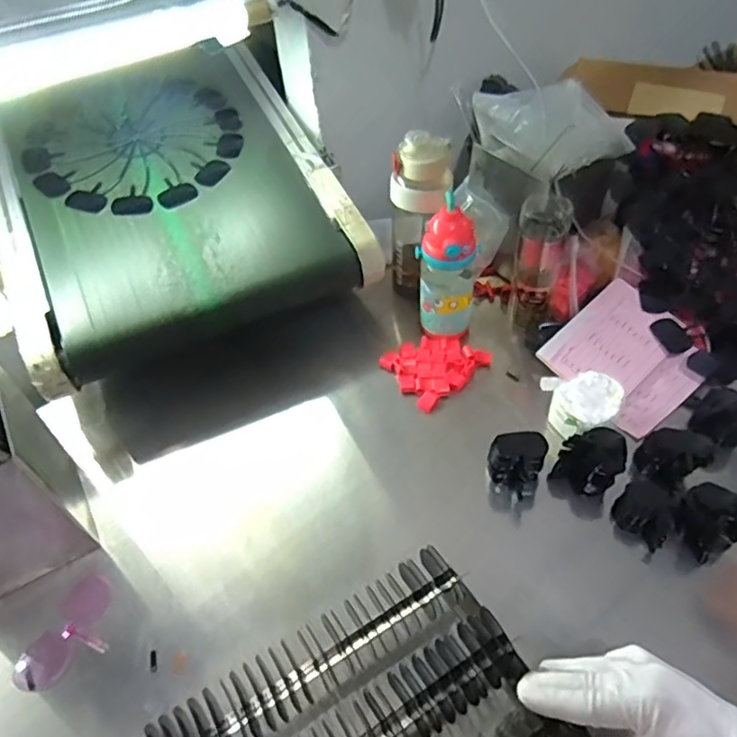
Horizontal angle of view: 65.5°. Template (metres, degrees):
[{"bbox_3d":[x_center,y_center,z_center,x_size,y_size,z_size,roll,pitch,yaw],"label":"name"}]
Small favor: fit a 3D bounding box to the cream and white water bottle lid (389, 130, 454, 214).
[{"bbox_3d":[0.071,-0.272,0.780,0.077,0.092,0.070,-2,50,2],"label":"cream and white water bottle lid"}]

